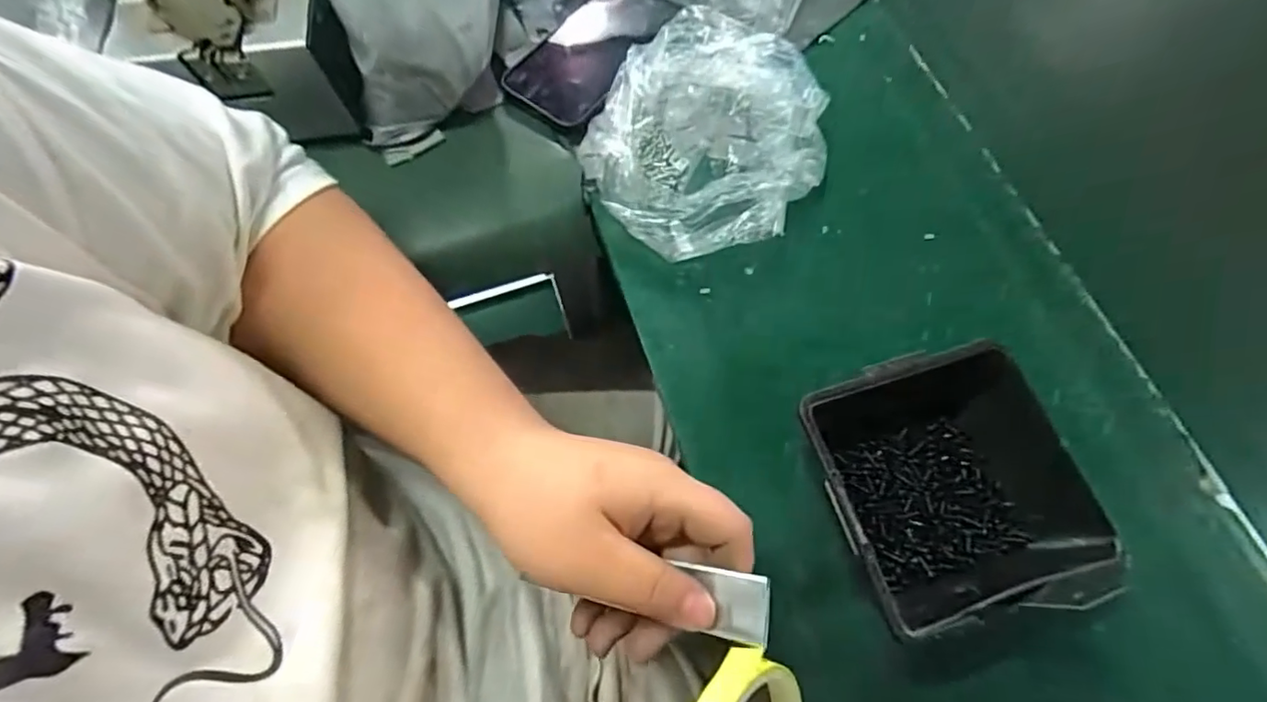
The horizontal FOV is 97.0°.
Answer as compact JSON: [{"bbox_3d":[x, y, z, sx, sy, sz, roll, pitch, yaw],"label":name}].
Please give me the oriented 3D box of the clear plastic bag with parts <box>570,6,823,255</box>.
[{"bbox_3d":[0.046,-0.142,0.382,0.146,0.058,0.150,36,73,14],"label":"clear plastic bag with parts"}]

